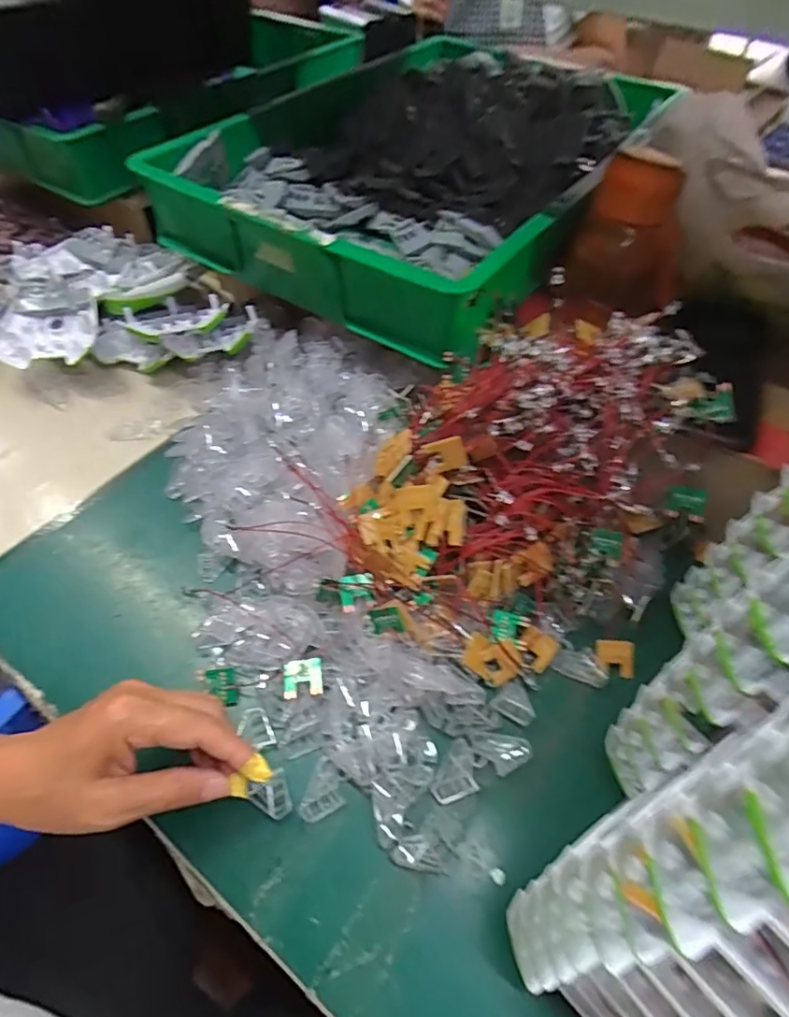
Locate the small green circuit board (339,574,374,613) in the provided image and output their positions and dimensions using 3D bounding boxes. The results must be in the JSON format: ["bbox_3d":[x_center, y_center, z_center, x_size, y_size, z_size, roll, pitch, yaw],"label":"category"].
[{"bbox_3d":[-0.027,0.062,0.393,0.025,0.006,0.026,-8,92,4],"label":"small green circuit board"}]

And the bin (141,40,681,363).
[{"bbox_3d":[0.046,-0.374,0.577,0.365,0.089,0.493,29,58,18],"label":"bin"}]

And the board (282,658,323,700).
[{"bbox_3d":[-0.063,0.116,0.366,0.026,0.007,0.025,-11,50,-5],"label":"board"}]

